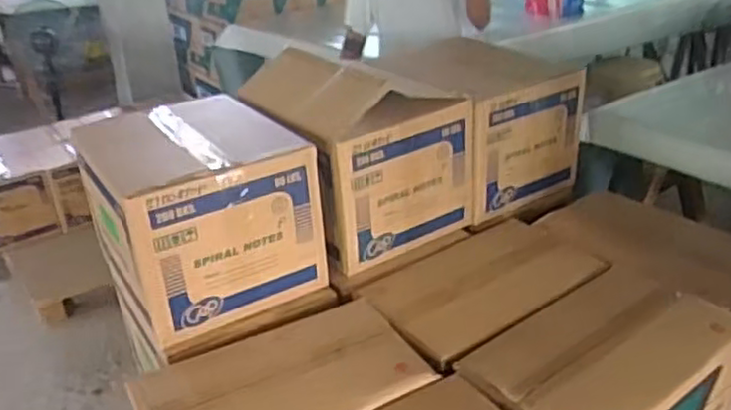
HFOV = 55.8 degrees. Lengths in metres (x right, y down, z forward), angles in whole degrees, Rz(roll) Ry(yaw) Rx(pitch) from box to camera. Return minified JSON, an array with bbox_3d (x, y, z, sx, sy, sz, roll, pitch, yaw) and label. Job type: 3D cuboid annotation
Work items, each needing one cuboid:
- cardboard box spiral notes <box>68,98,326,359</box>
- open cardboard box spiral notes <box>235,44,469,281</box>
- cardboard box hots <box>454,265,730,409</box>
[{"bbox_3d":[-0.336,0.012,1.431,0.357,0.363,0.411,-17,29,-27],"label":"cardboard box spiral notes"},{"bbox_3d":[-0.023,-0.127,1.607,0.381,0.399,0.387,-18,30,-28],"label":"open cardboard box spiral notes"},{"bbox_3d":[0.415,0.376,1.260,0.481,0.336,0.304,-21,31,-32],"label":"cardboard box hots"}]

